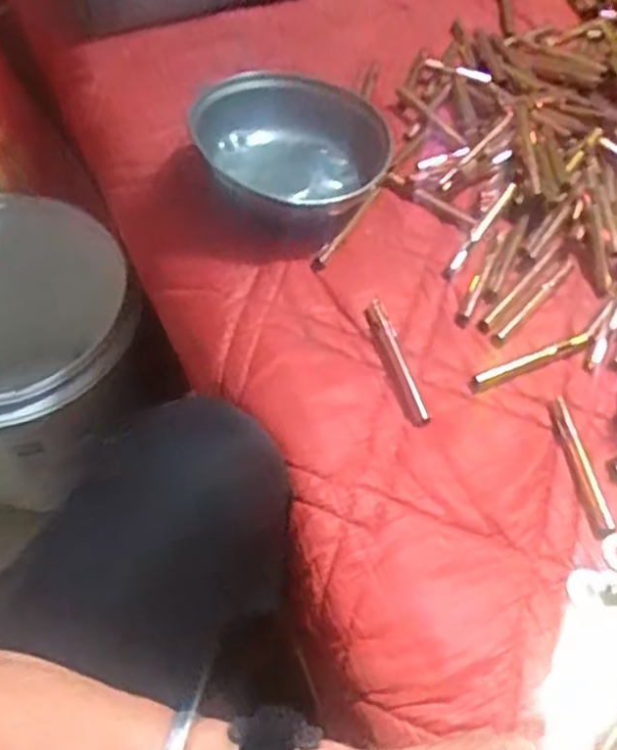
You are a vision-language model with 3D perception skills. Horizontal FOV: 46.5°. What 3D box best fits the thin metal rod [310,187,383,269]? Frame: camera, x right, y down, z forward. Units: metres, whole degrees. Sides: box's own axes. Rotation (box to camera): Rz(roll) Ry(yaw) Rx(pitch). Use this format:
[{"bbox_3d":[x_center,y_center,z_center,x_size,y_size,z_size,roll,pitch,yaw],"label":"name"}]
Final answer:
[{"bbox_3d":[0.028,-0.103,0.505,0.008,0.010,0.083,30,59,16],"label":"thin metal rod"}]

